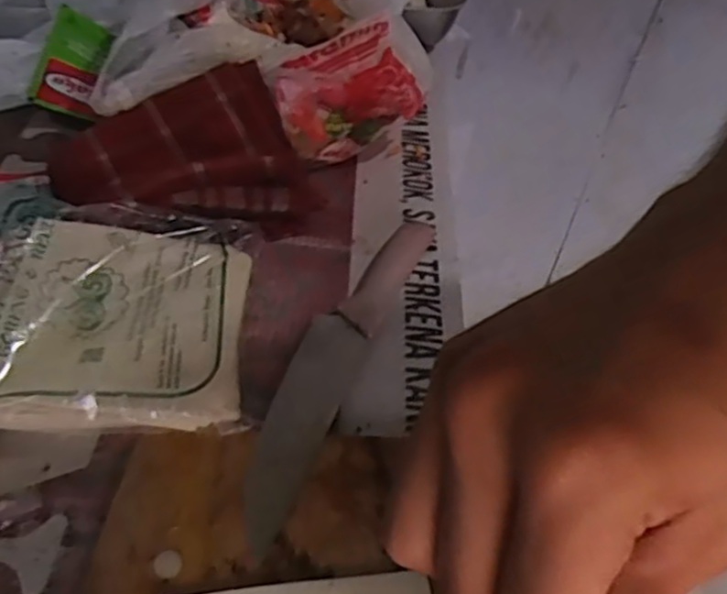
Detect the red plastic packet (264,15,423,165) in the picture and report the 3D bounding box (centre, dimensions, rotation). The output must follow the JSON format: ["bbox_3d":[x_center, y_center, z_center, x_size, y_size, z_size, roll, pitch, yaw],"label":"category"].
[{"bbox_3d":[-0.010,-0.127,0.460,0.087,0.074,0.020,-32,40,-1],"label":"red plastic packet"}]

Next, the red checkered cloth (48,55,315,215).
[{"bbox_3d":[-0.106,-0.079,0.419,0.134,0.056,0.105,-21,52,-25],"label":"red checkered cloth"}]

